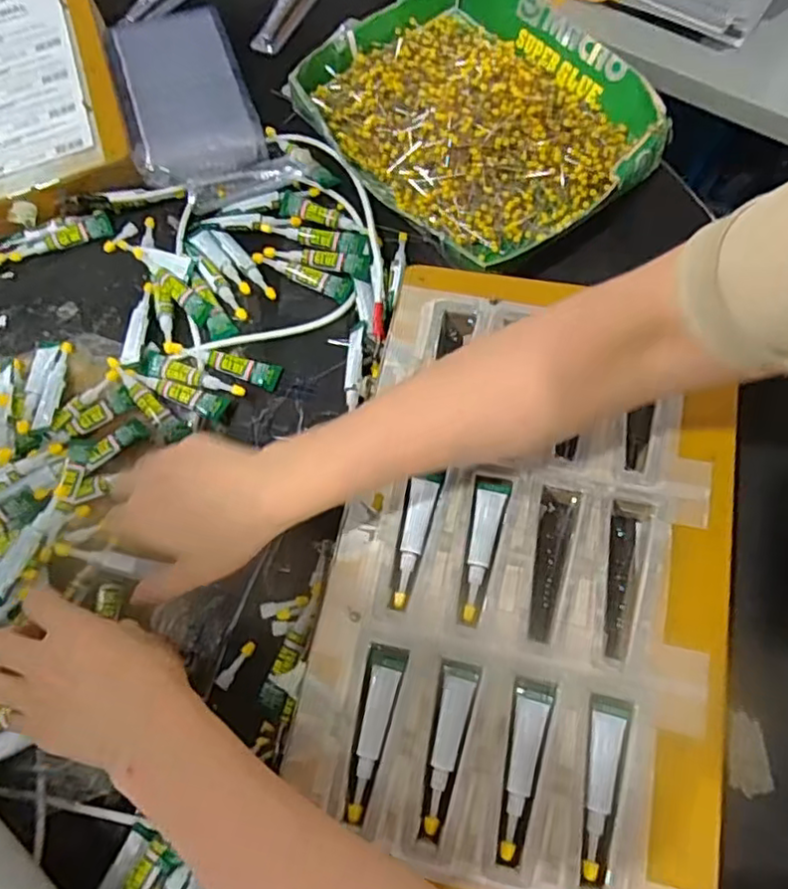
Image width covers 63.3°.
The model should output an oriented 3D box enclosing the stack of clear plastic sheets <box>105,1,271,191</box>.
[{"bbox_3d":[-0.186,-0.312,0.563,0.106,0.017,0.188,-19,69,-3],"label":"stack of clear plastic sheets"}]

